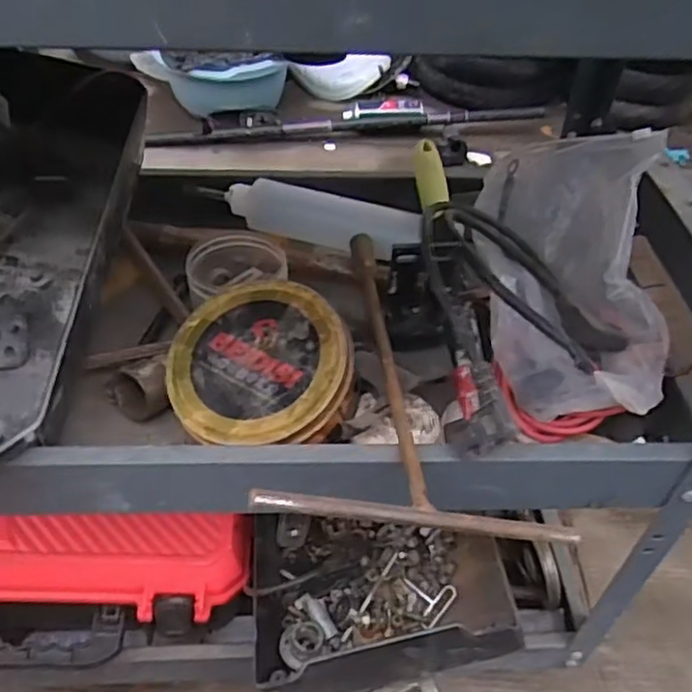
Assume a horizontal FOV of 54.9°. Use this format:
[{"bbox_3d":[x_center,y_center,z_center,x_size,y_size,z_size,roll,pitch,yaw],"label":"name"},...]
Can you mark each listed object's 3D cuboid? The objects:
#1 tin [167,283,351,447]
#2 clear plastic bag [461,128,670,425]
[{"bbox_3d":[-0.054,0.018,0.465,0.127,0.053,0.127,7,64,17],"label":"tin"},{"bbox_3d":[0.168,-0.063,0.495,0.123,0.093,0.253,3,56,2],"label":"clear plastic bag"}]

